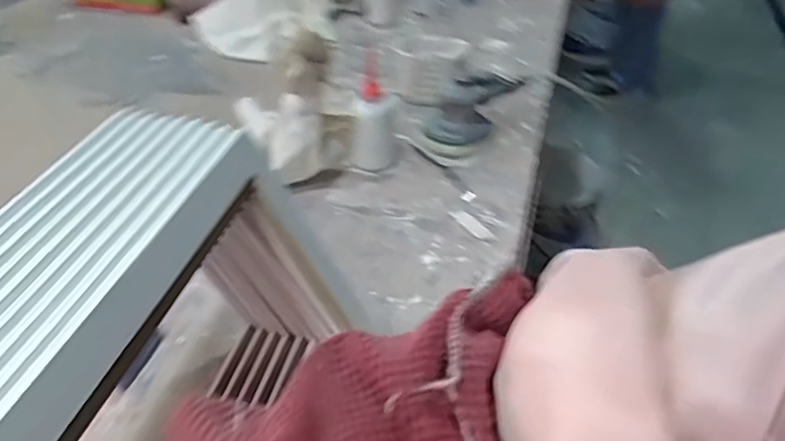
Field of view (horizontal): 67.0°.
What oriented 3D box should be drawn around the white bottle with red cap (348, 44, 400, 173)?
[{"bbox_3d":[-0.020,-0.145,0.801,0.055,0.147,0.067,15,41,19],"label":"white bottle with red cap"}]

